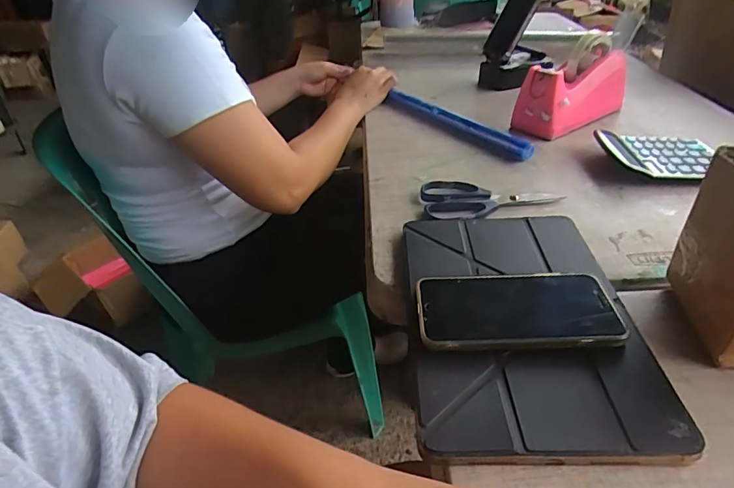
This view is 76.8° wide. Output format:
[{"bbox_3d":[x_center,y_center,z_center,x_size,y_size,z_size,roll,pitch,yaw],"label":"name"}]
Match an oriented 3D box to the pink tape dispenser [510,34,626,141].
[{"bbox_3d":[0.318,-0.243,0.711,0.181,0.109,0.079,-23,41,-23],"label":"pink tape dispenser"}]

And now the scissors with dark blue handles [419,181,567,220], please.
[{"bbox_3d":[0.150,-0.056,0.560,0.165,0.009,0.089,-4,37,-3],"label":"scissors with dark blue handles"}]

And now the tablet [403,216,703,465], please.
[{"bbox_3d":[0.129,0.054,0.399,0.183,0.020,0.269,0,37,2],"label":"tablet"}]

